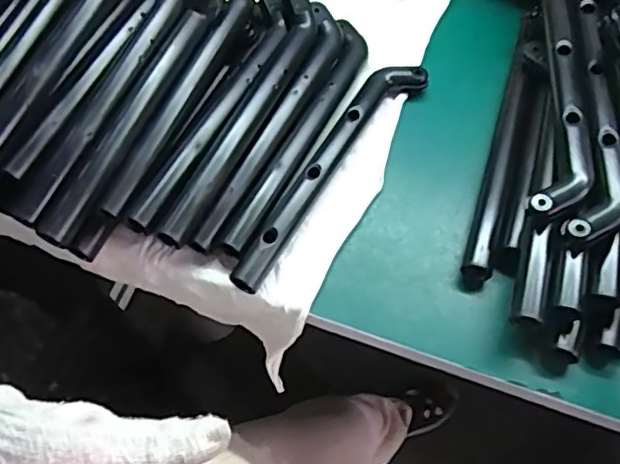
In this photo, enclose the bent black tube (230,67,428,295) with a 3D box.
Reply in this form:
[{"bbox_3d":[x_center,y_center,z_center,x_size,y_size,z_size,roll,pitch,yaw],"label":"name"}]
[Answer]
[{"bbox_3d":[0.014,-0.052,0.476,0.037,0.020,0.234,33,68,17],"label":"bent black tube"}]

